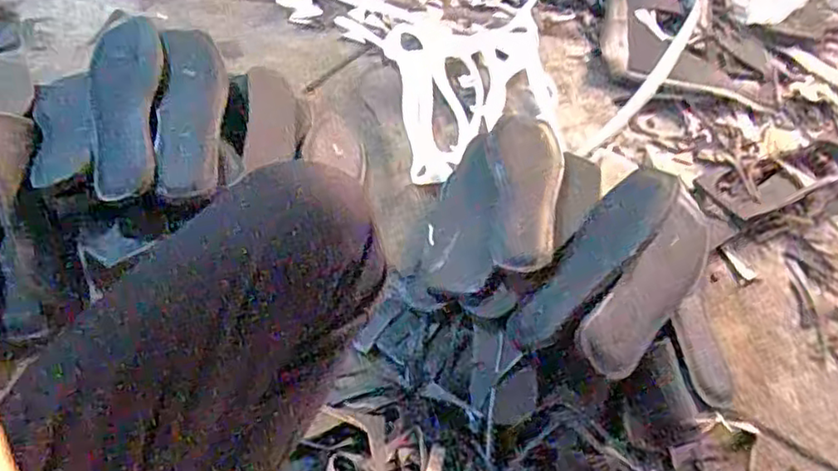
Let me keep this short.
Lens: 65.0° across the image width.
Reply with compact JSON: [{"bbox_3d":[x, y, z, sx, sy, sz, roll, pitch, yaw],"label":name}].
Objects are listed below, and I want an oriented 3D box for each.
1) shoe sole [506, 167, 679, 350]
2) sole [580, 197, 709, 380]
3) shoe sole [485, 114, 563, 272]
[{"bbox_3d":[0.184,0.022,0.694,0.068,0.027,0.244,39,77,21],"label":"shoe sole"},{"bbox_3d":[0.252,0.040,0.692,0.197,0.018,0.069,-44,99,-23],"label":"sole"},{"bbox_3d":[0.122,-0.054,0.756,0.082,0.020,0.211,-8,56,15],"label":"shoe sole"}]

